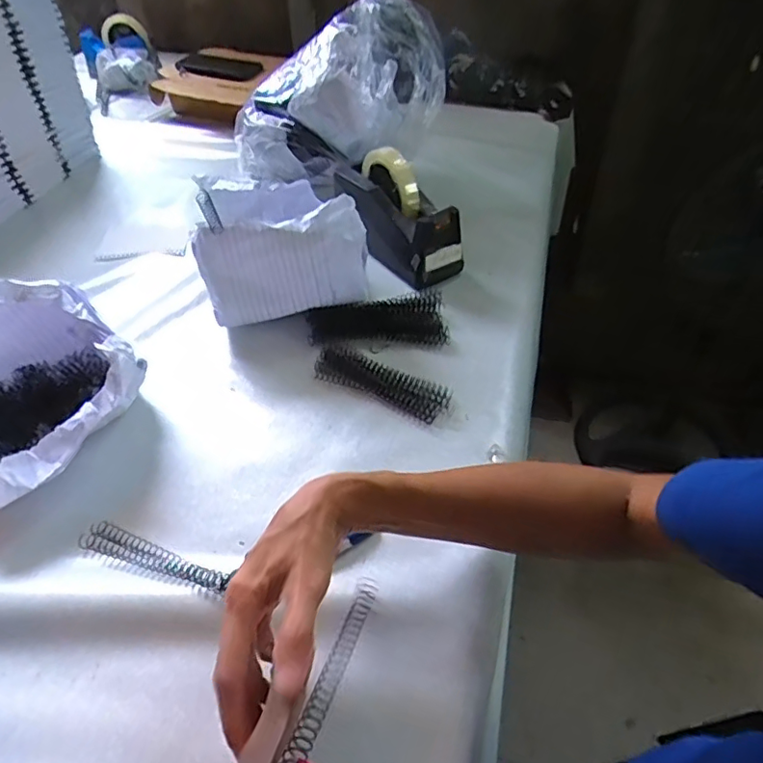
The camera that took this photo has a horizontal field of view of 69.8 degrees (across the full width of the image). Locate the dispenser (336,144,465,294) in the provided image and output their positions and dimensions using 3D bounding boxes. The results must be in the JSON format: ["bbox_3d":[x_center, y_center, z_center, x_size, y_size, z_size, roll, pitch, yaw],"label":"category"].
[{"bbox_3d":[0.021,-0.224,0.711,0.080,0.117,0.192,-26,50,-22],"label":"dispenser"}]

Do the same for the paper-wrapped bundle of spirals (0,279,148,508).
[{"bbox_3d":[-0.331,-0.002,0.505,0.176,0.126,0.206,-35,54,-28],"label":"paper-wrapped bundle of spirals"}]

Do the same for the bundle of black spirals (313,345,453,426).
[{"bbox_3d":[-0.001,-0.001,0.575,0.152,0.010,0.049,23,50,22],"label":"bundle of black spirals"}]

